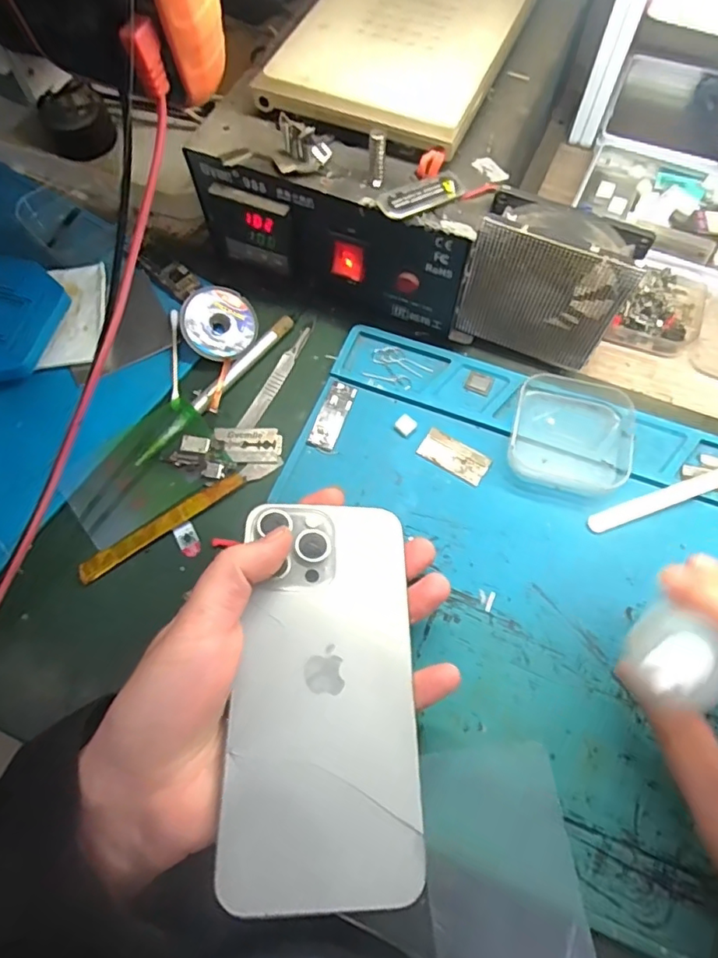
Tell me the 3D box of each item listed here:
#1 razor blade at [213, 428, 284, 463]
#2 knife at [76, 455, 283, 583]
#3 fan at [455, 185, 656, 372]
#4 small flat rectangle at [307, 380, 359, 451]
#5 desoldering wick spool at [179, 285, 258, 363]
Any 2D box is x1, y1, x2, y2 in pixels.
[{"bbox_3d":[-0.063,-0.020,0.317,0.038,0.004,0.021,4,67,-3],"label":"razor blade"},{"bbox_3d":[-0.096,0.019,0.300,0.119,0.004,0.010,-32,70,-10],"label":"knife"},{"bbox_3d":[0.101,-0.104,0.301,0.081,0.083,0.031,19,70,10],"label":"fan"},{"bbox_3d":[-0.015,-0.037,0.322,0.016,0.004,0.044,21,69,3],"label":"small flat rectangle"},{"bbox_3d":[-0.086,-0.094,0.339,0.047,0.011,0.047,4,78,-21],"label":"desoldering wick spool"}]

